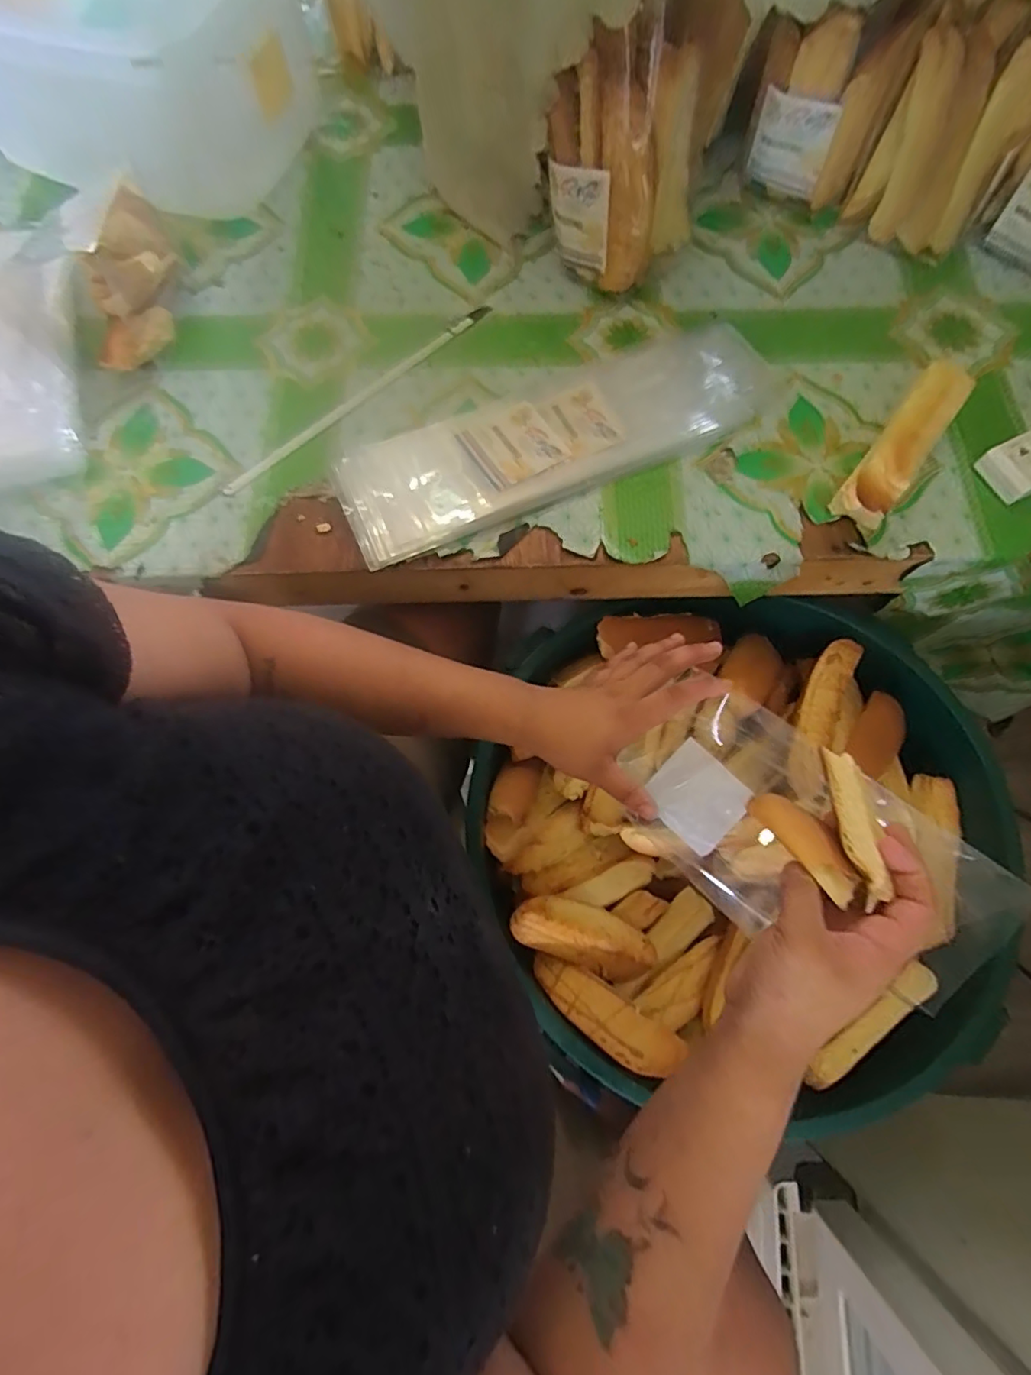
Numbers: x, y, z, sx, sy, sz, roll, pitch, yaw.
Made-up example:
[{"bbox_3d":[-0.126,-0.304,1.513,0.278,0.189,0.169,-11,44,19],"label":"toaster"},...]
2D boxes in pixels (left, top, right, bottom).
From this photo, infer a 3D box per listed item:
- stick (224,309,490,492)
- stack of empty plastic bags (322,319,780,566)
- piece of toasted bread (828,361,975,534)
[{"bbox_3d":[-0.139,-0.266,0.521,0.299,0.006,0.016,-43,75,-12],"label":"stick"},{"bbox_3d":[0.042,-0.215,0.485,0.385,0.025,0.116,-25,72,-7],"label":"stack of empty plastic bags"},{"bbox_3d":[0.304,-0.191,0.452,0.038,0.049,0.148,35,76,12],"label":"piece of toasted bread"}]

